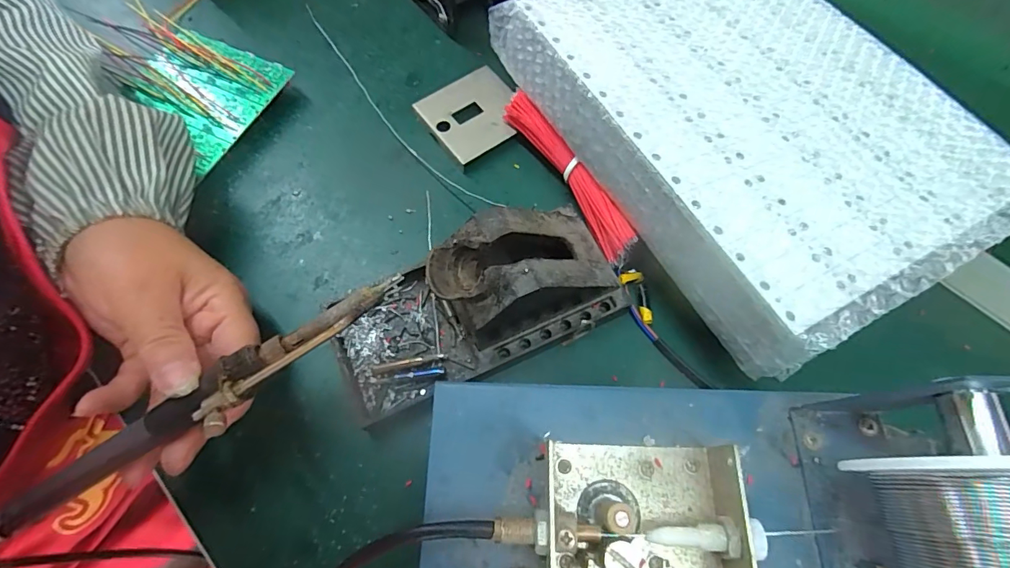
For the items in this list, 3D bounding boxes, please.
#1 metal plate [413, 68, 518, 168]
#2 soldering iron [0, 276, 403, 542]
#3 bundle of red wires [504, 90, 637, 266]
[{"bbox_3d":[-0.021,-0.119,0.324,0.062,0.011,0.062,-34,71,-15],"label":"metal plate"},{"bbox_3d":[-0.138,0.057,0.193,0.209,0.020,0.024,-32,70,-5],"label":"soldering iron"},{"bbox_3d":[0.038,-0.068,0.286,0.013,0.027,0.127,-27,70,-12],"label":"bundle of red wires"}]

